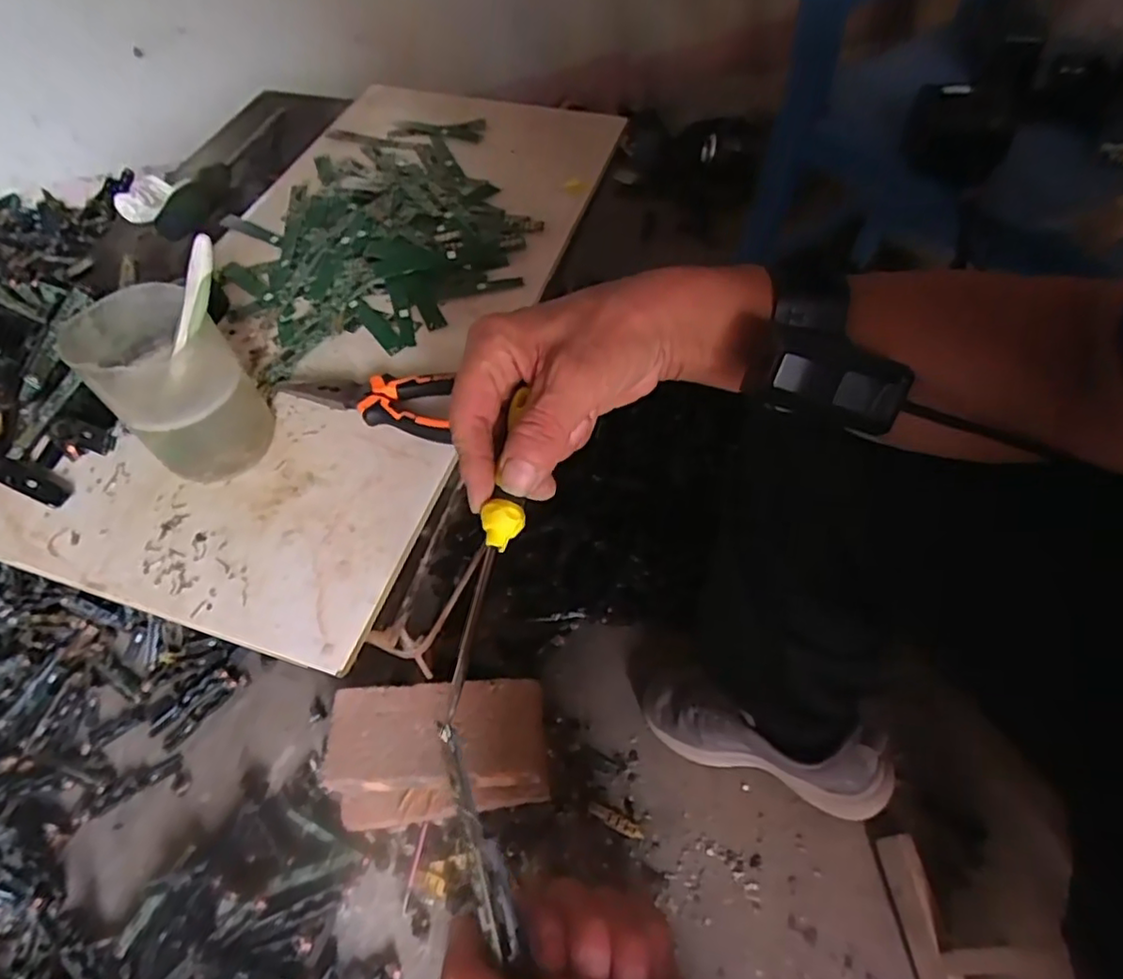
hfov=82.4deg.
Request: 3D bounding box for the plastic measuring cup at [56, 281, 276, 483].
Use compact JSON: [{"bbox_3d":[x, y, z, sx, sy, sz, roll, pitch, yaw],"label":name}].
[{"bbox_3d":[-0.230,-0.062,0.386,0.075,0.092,0.074,38,65,24],"label":"plastic measuring cup"}]

